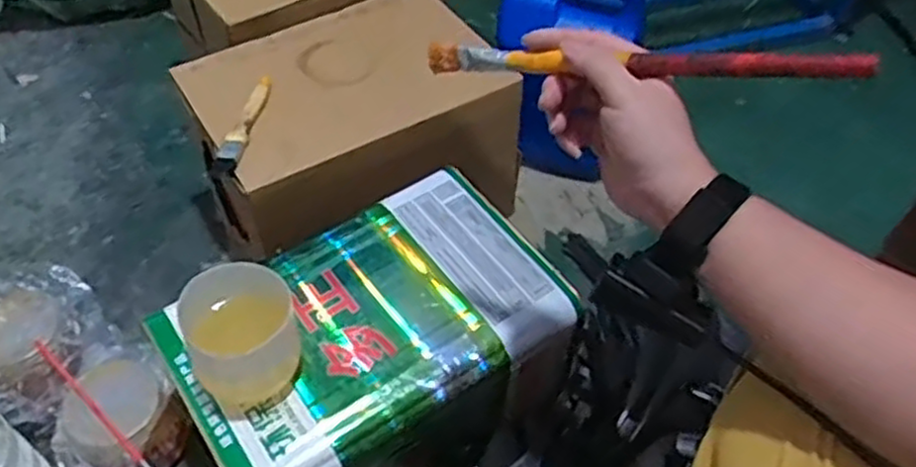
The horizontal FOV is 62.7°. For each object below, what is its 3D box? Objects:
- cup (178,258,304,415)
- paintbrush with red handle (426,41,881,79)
[{"bbox_3d":[-0.175,0.084,0.617,0.085,0.092,0.082,1,51,-1],"label":"cup"},{"bbox_3d":[0.096,-0.103,0.457,0.276,0.027,0.022,9,49,30],"label":"paintbrush with red handle"}]

